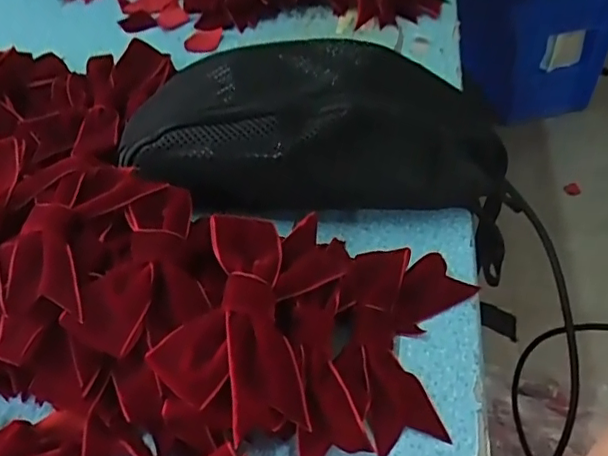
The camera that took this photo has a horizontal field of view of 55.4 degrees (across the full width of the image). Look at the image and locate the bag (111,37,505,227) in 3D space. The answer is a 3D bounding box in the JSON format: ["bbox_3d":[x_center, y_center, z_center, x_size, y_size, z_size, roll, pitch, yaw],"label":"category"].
[{"bbox_3d":[0.005,-0.072,0.405,0.255,0.096,0.073,-3,51,2],"label":"bag"}]

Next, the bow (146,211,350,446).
[{"bbox_3d":[-0.026,0.051,0.326,0.078,0.048,0.128,8,52,11],"label":"bow"}]

